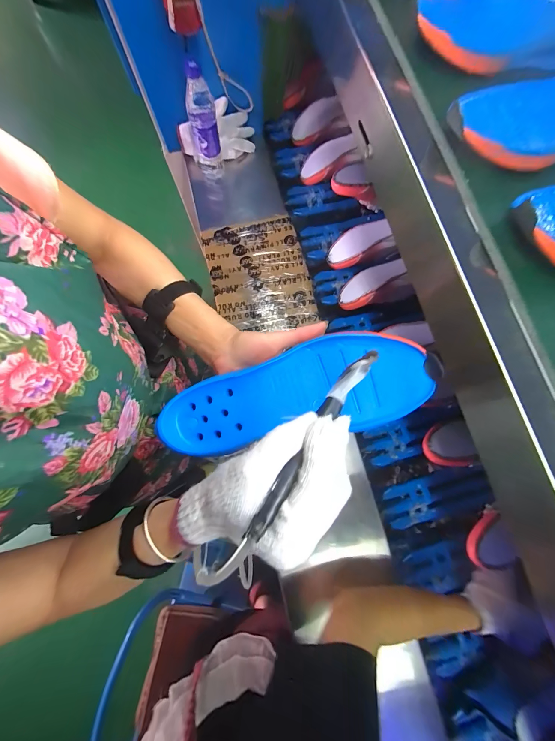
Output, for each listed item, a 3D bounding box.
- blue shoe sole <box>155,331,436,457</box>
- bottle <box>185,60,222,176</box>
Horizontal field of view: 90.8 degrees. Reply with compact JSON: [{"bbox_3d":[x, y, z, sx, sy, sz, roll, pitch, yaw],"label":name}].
[{"bbox_3d":[0.013,0.024,0.277,0.257,0.027,0.094,-14,80,5],"label":"blue shoe sole"},{"bbox_3d":[-0.177,-0.576,0.649,0.072,0.214,0.068,-12,80,-3],"label":"bottle"}]

